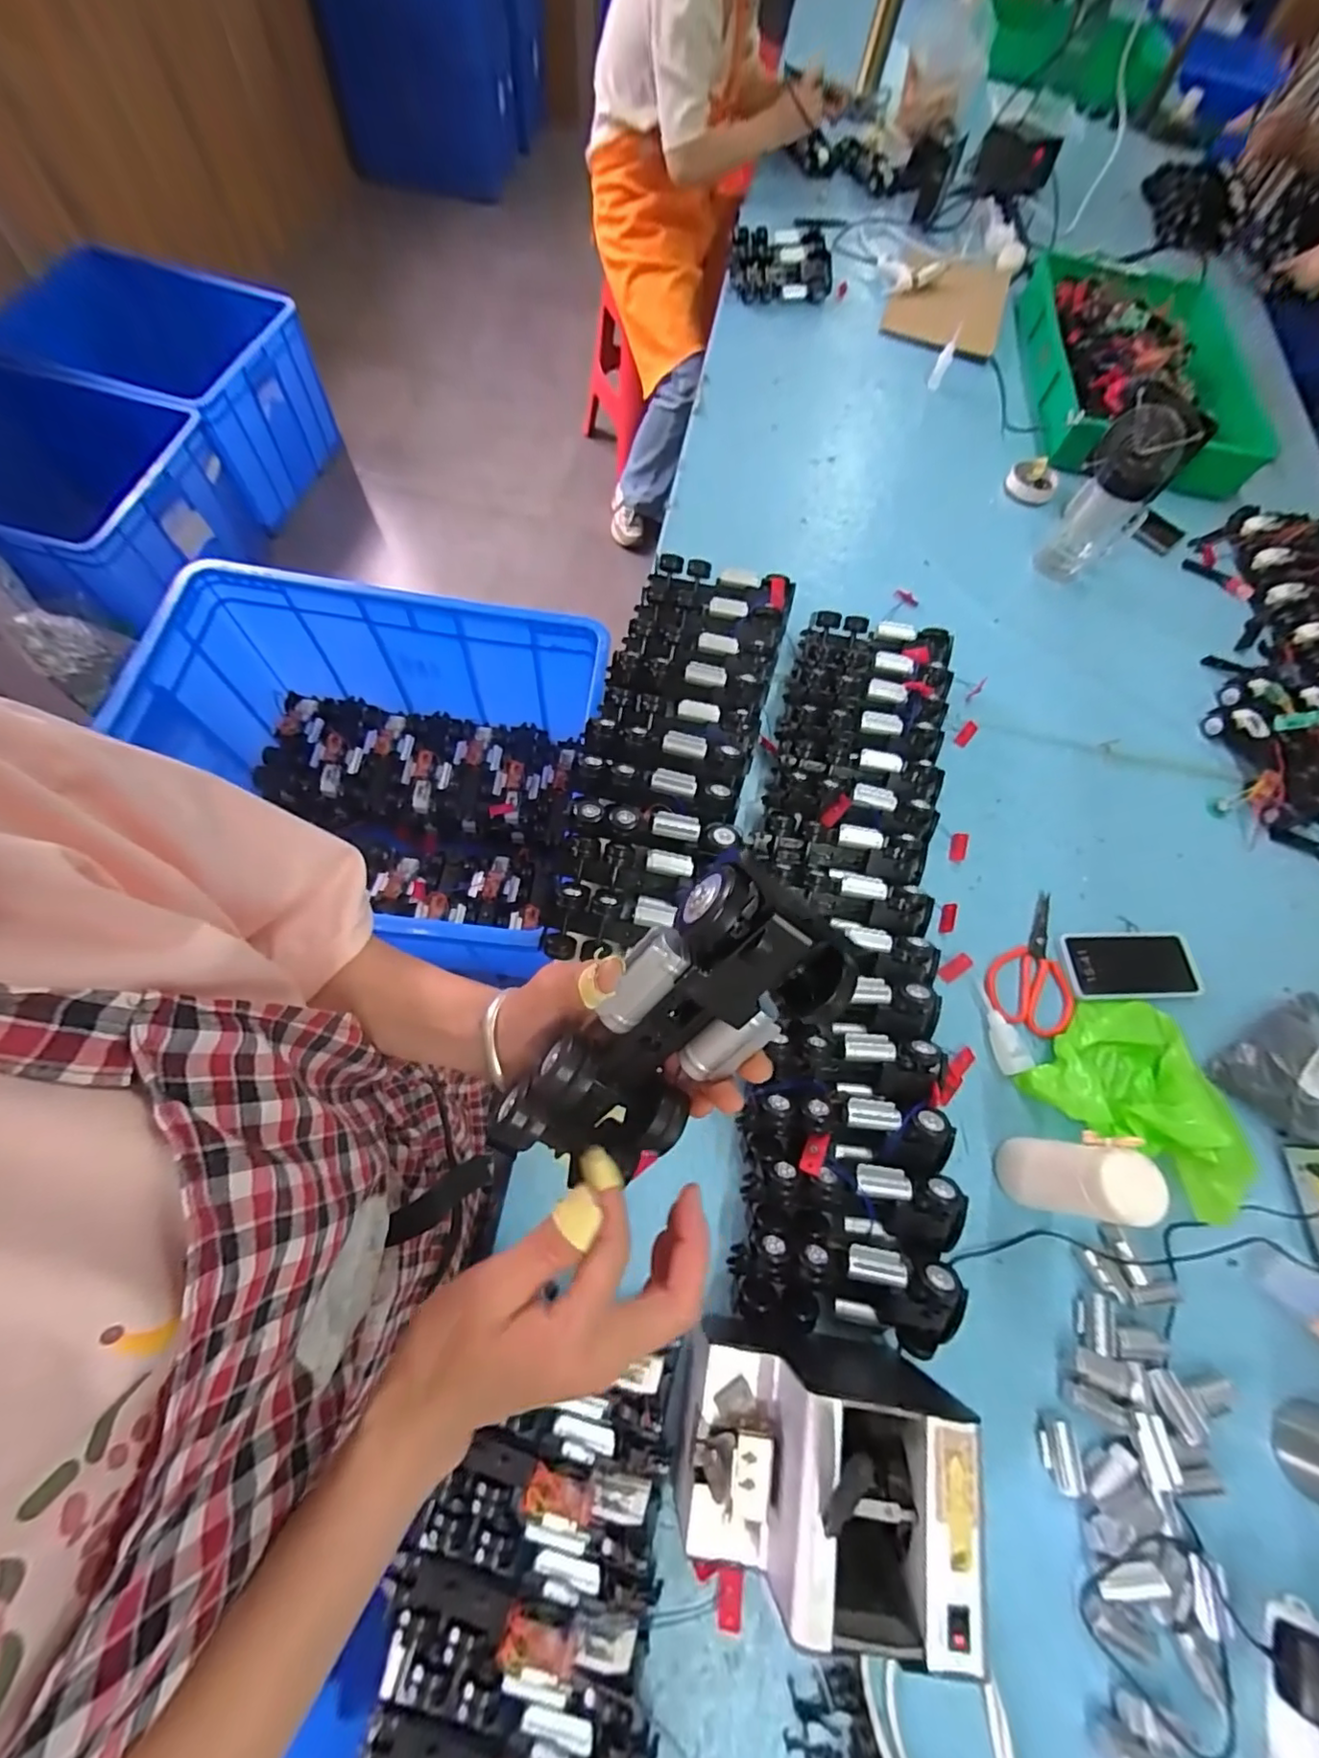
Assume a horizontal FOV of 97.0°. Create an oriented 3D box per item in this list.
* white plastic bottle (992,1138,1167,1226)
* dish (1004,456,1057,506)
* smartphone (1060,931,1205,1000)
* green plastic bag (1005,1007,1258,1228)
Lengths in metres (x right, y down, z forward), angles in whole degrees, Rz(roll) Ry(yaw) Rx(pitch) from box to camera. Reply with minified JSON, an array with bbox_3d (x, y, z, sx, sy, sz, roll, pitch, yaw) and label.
[{"bbox_3d":[0.376,0.274,0.533,0.059,0.133,0.061,8,67,-2],"label":"white plastic bottle"},{"bbox_3d":[0.637,-0.680,0.995,0.080,0.018,0.099,33,68,7],"label":"dish"},{"bbox_3d":[0.561,0.102,0.694,0.169,0.013,0.081,0,68,-7],"label":"smartphone"},{"bbox_3d":[0.517,0.205,0.599,0.183,0.103,0.183,42,70,11],"label":"green plastic bag"}]

